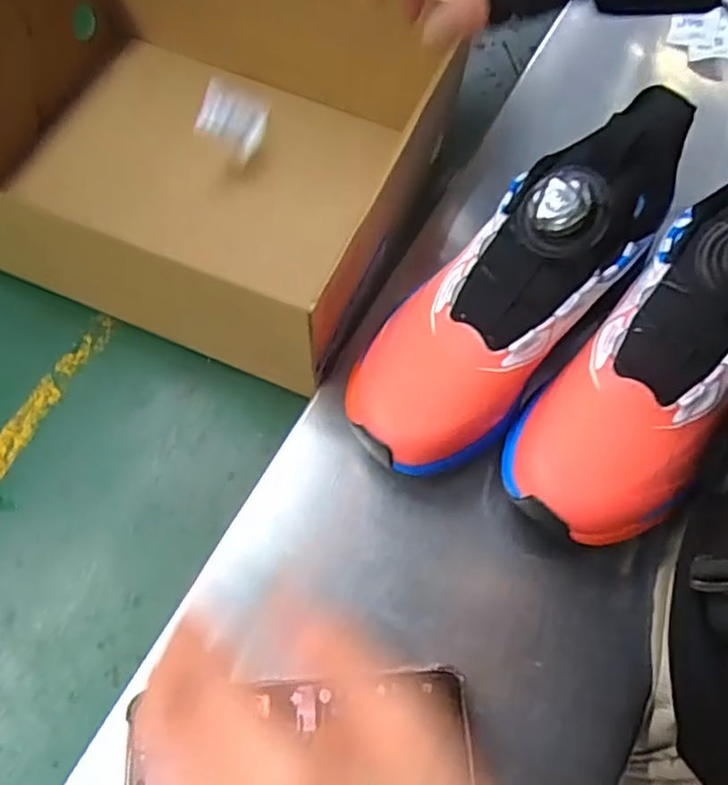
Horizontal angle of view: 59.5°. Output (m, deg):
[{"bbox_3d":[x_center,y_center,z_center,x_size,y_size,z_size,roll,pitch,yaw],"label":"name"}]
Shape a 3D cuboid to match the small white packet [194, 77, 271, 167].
[{"bbox_3d":[-0.092,-0.192,0.446,0.047,0.006,0.043,23,93,-8],"label":"small white packet"}]

